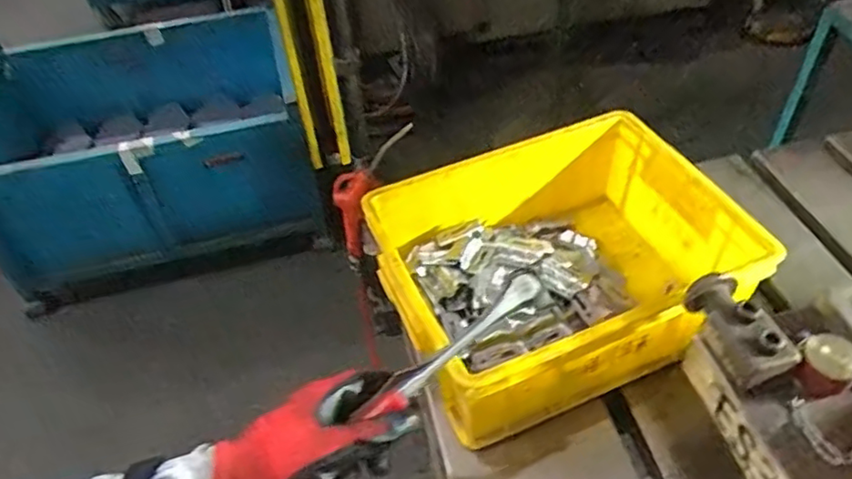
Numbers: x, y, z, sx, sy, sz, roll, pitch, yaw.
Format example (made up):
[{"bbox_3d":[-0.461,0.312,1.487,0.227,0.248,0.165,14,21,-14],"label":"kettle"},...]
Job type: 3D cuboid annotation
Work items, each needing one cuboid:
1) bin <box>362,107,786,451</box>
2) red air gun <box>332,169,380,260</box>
[{"bbox_3d":[0.133,0.032,0.672,0.346,0.139,0.260,-19,48,-14],"label":"bin"},{"bbox_3d":[-0.084,-0.024,0.824,0.052,0.154,0.032,-3,46,2],"label":"red air gun"}]

